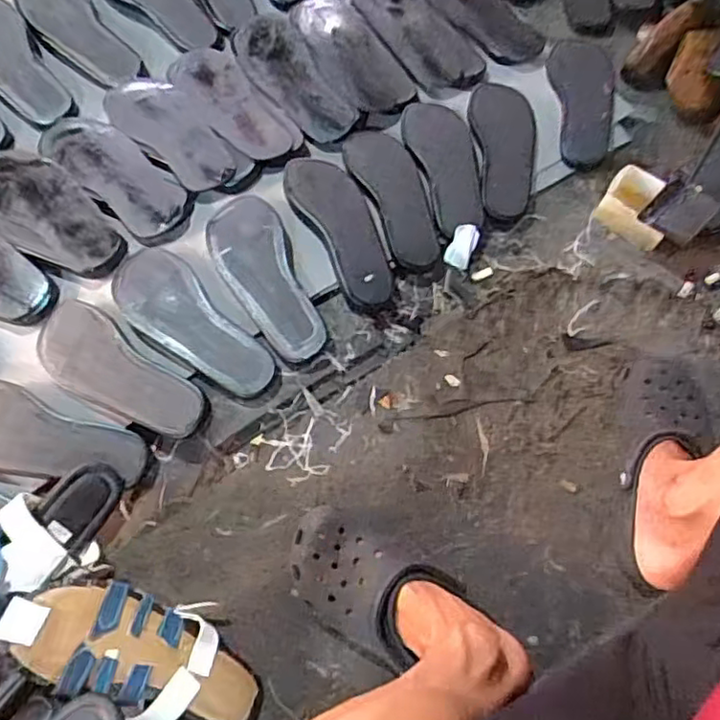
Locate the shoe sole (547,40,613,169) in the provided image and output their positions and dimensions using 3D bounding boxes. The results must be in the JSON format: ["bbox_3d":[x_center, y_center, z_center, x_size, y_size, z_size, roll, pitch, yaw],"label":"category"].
[{"bbox_3d":[0.329,-0.382,0.911,0.096,0.011,0.229,7,67,0],"label":"shoe sole"}]

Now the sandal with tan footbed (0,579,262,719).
[{"bbox_3d":[-0.201,0.268,0.572,0.240,0.050,0.101,31,67,-18],"label":"sandal with tan footbed"}]

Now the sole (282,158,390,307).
[{"bbox_3d":[-0.018,-0.172,0.797,0.091,0.026,0.228,-28,71,-13],"label":"sole"}]

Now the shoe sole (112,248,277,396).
[{"bbox_3d":[-0.201,-0.045,0.721,0.233,0.024,0.088,43,72,14],"label":"shoe sole"}]

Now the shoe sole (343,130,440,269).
[{"bbox_3d":[0.050,-0.223,0.843,0.095,0.037,0.228,-24,70,-12],"label":"shoe sole"}]

